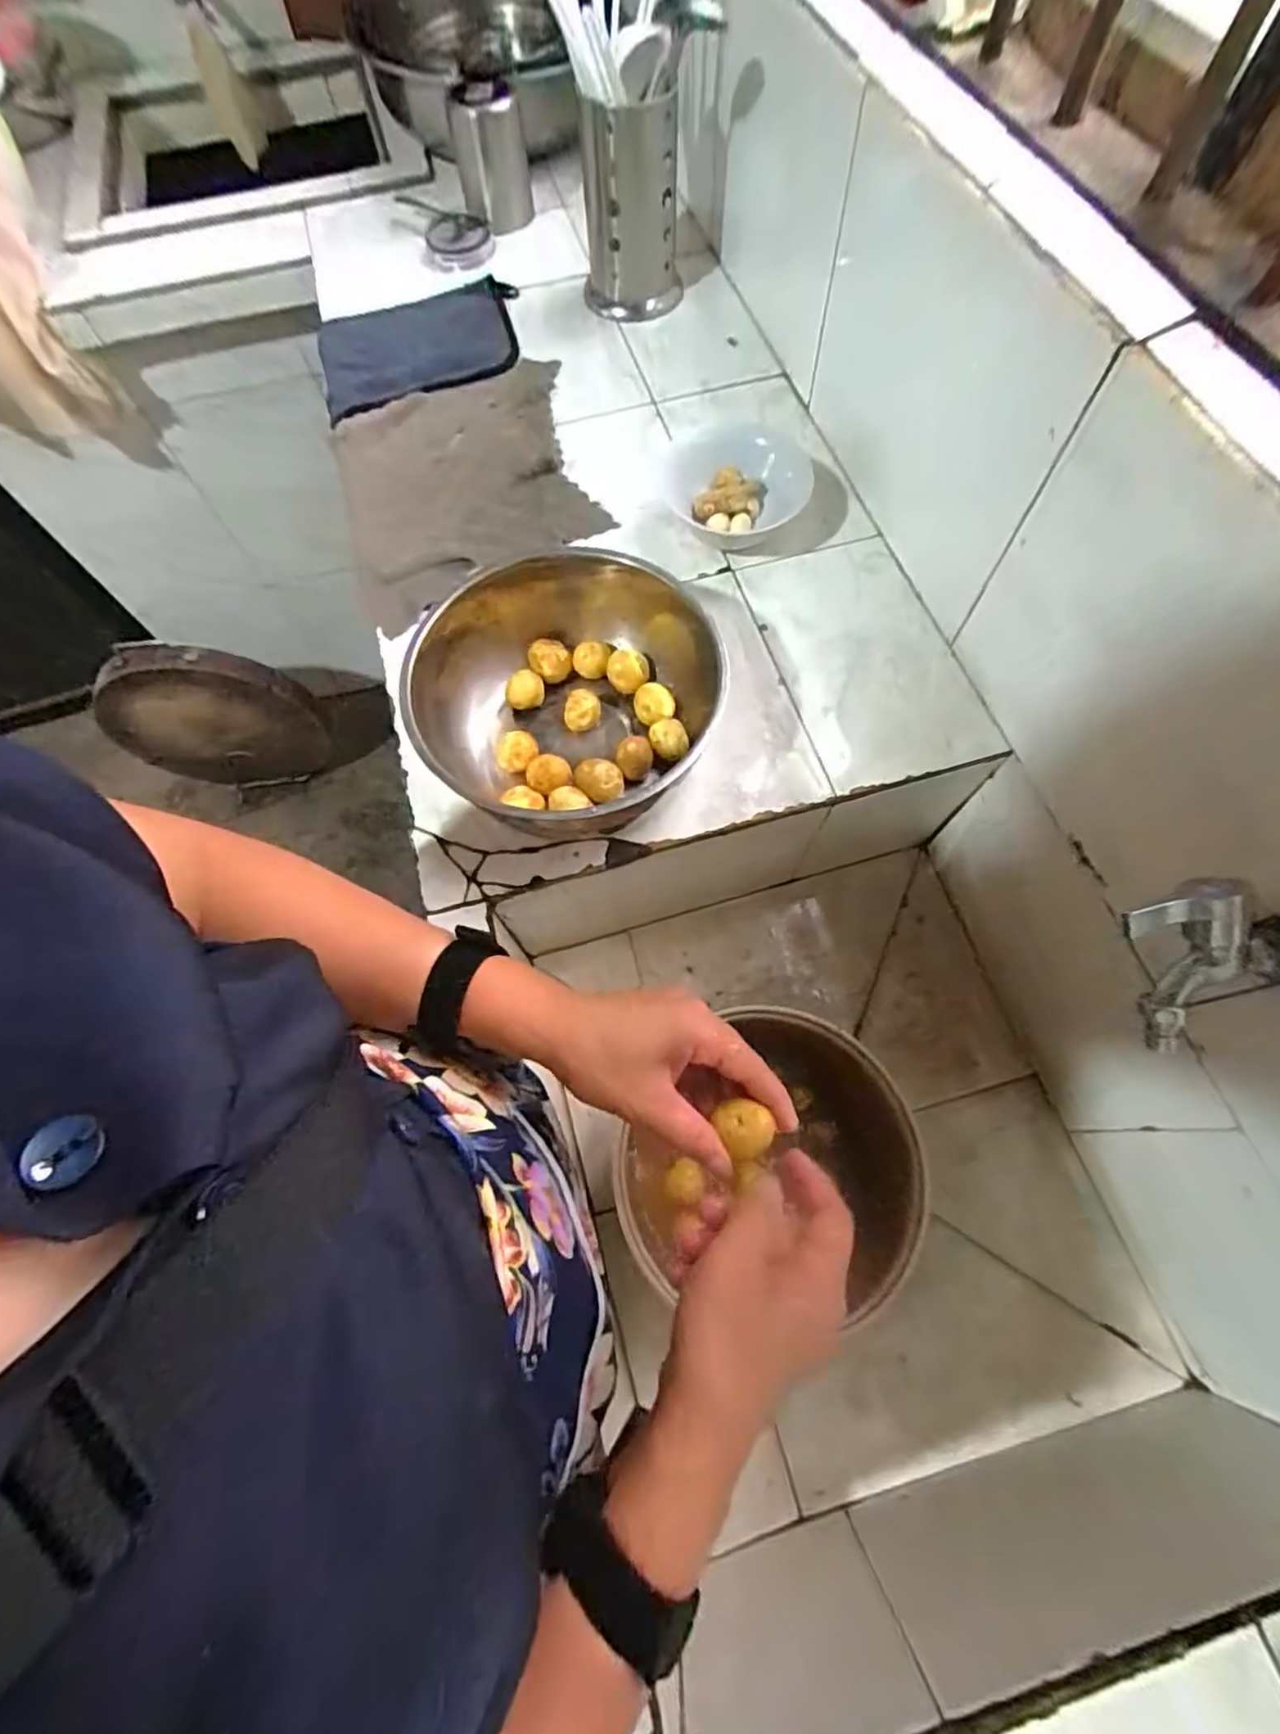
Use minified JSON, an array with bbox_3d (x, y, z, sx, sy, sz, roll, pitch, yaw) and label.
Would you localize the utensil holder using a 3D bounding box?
[{"bbox_3d":[-0.010,-0.692,0.664,0.100,0.178,0.095,-1,68,2],"label":"utensil holder"}]

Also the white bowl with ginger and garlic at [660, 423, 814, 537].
[{"bbox_3d":[0.091,-0.352,0.601,0.115,0.052,0.147,-16,68,-4],"label":"white bowl with ginger and garlic"}]

